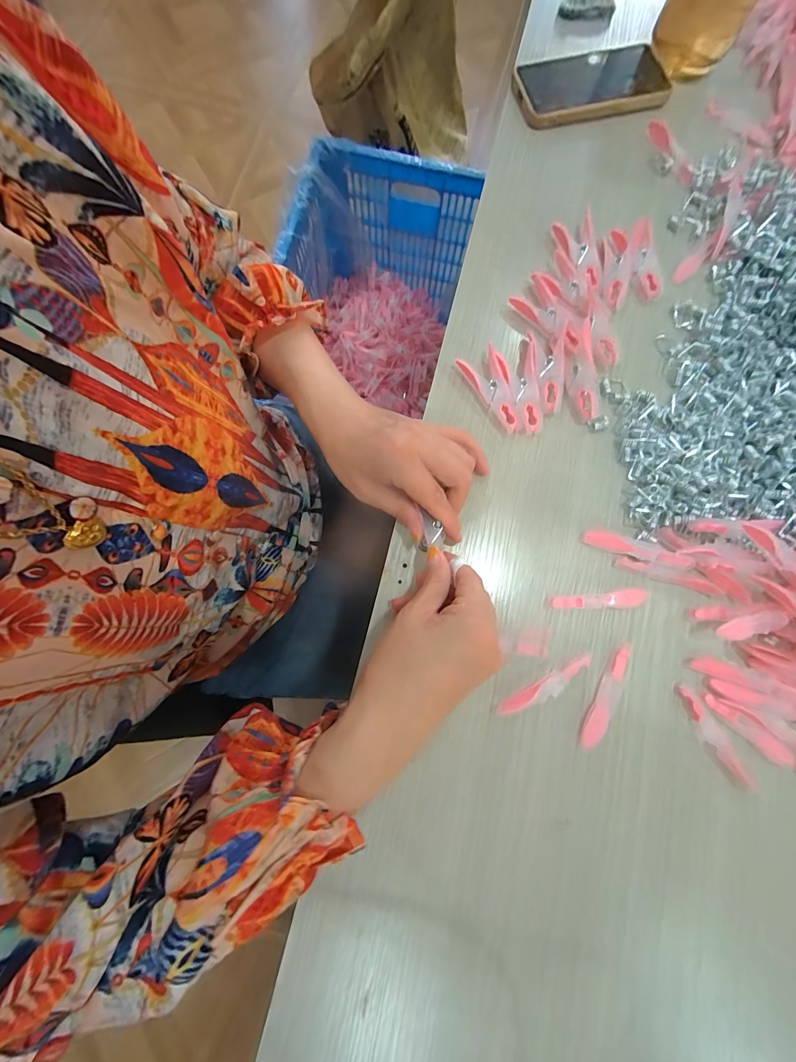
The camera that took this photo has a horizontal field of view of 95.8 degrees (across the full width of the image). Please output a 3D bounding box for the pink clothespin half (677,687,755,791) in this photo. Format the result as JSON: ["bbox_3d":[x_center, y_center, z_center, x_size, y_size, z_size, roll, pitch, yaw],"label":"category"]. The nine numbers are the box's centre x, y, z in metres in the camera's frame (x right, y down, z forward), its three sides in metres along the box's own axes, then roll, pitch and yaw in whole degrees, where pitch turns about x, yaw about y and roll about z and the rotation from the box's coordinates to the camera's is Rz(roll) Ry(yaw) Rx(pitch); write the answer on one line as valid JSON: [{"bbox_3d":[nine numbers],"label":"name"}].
[{"bbox_3d":[0.229,0.150,0.259,0.013,0.004,0.077,-28,80,-5],"label":"pink clothespin half"}]

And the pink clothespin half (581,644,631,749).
[{"bbox_3d":[0.154,0.122,0.265,0.013,0.008,0.078,30,81,6],"label":"pink clothespin half"}]

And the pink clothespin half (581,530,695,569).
[{"bbox_3d":[0.188,0.014,0.283,0.079,0.007,0.014,16,79,15],"label":"pink clothespin half"}]

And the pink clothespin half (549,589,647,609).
[{"bbox_3d":[0.156,0.054,0.278,0.075,0.007,0.013,-5,79,-1],"label":"pink clothespin half"}]

